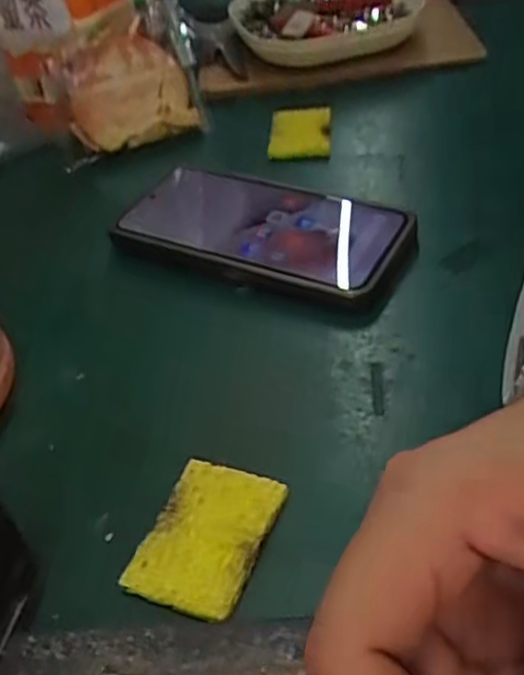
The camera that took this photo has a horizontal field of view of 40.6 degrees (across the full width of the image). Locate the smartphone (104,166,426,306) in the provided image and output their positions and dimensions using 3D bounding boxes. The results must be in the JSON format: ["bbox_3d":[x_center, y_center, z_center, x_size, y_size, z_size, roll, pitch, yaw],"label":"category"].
[{"bbox_3d":[0.000,-0.058,0.376,0.148,0.014,0.075,20,56,24],"label":"smartphone"}]

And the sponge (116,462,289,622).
[{"bbox_3d":[-0.020,0.070,0.254,0.040,0.007,0.055,11,46,21],"label":"sponge"}]

